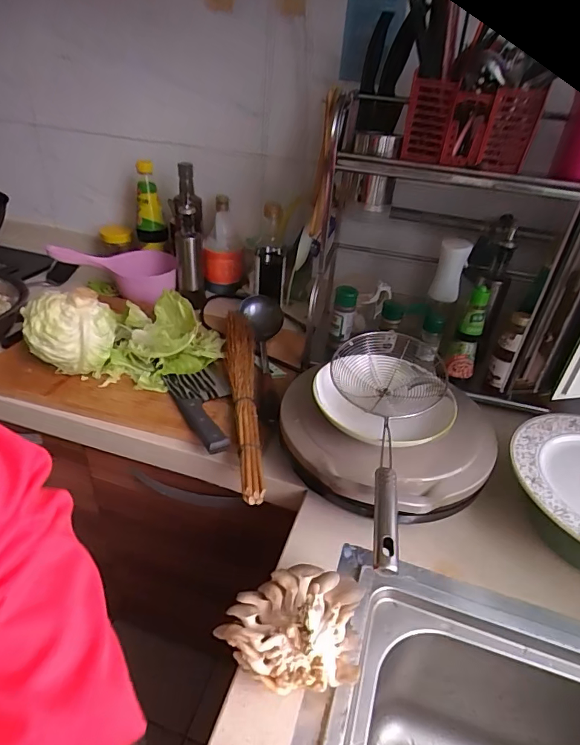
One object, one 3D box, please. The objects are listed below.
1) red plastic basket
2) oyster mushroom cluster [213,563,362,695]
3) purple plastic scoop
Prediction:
[{"bbox_3d":[0.257,-0.356,0.647,0.178,0.102,0.076,13,35,12],"label":"red plastic basket"},{"bbox_3d":[0.002,0.236,0.416,0.127,0.067,0.107,6,34,1],"label":"oyster mushroom cluster"},{"bbox_3d":[-0.380,-0.227,0.984,0.251,0.084,0.121,13,33,-12],"label":"purple plastic scoop"}]

